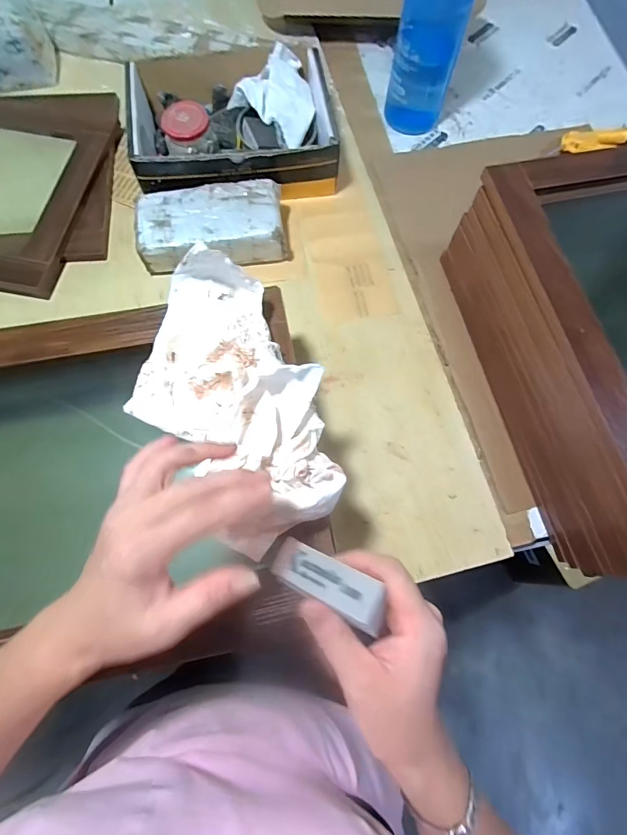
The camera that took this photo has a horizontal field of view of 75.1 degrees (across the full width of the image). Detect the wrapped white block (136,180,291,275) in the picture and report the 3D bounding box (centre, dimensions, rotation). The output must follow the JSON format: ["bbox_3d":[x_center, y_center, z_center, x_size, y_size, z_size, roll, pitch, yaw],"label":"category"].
[{"bbox_3d":[-0.151,-0.280,0.611,0.216,0.065,0.119,-13,72,-5],"label":"wrapped white block"}]

